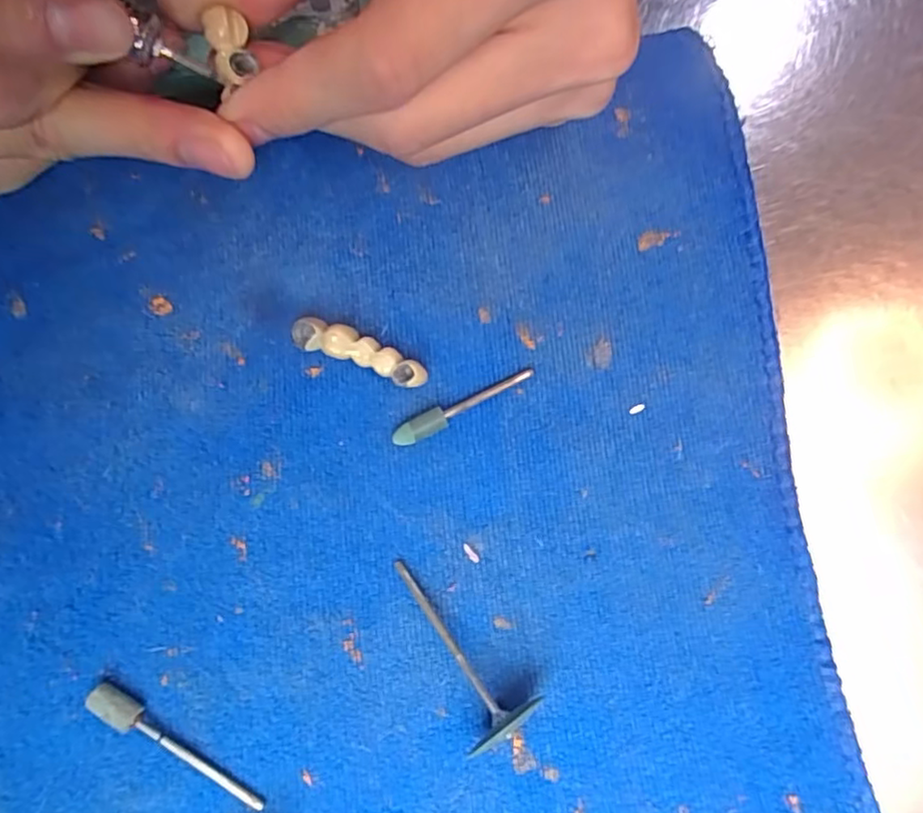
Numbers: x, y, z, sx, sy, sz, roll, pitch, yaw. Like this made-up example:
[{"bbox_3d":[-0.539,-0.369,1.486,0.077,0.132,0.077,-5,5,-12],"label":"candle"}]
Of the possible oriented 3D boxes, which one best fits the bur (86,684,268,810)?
[{"bbox_3d":[-0.068,0.082,0.150,0.048,0.008,0.006,33,81,7],"label":"bur"}]

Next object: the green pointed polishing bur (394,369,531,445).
[{"bbox_3d":[0.001,0.000,0.167,0.040,0.006,0.006,-24,80,-4],"label":"green pointed polishing bur"}]

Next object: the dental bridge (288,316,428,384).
[{"bbox_3d":[-0.028,-0.015,0.169,0.039,0.010,0.009,21,80,5],"label":"dental bridge"}]

